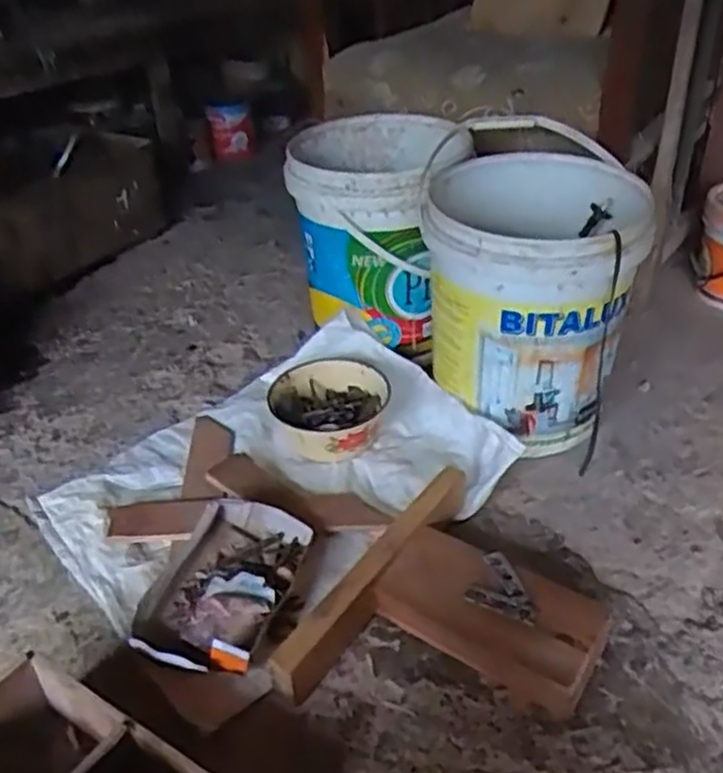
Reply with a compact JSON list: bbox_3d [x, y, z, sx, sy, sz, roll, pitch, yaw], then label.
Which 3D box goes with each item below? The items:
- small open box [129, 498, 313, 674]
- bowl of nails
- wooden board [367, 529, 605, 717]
[{"bbox_3d":[-0.167,0.241,0.912,0.166,0.047,0.237,7,38,15],"label":"small open box"},{"bbox_3d":[-0.046,0.034,1.155,0.182,0.071,0.181,-3,36,2],"label":"bowl of nails"},{"bbox_3d":[0.150,0.266,0.870,0.249,0.072,0.128,20,43,30],"label":"wooden board"}]

